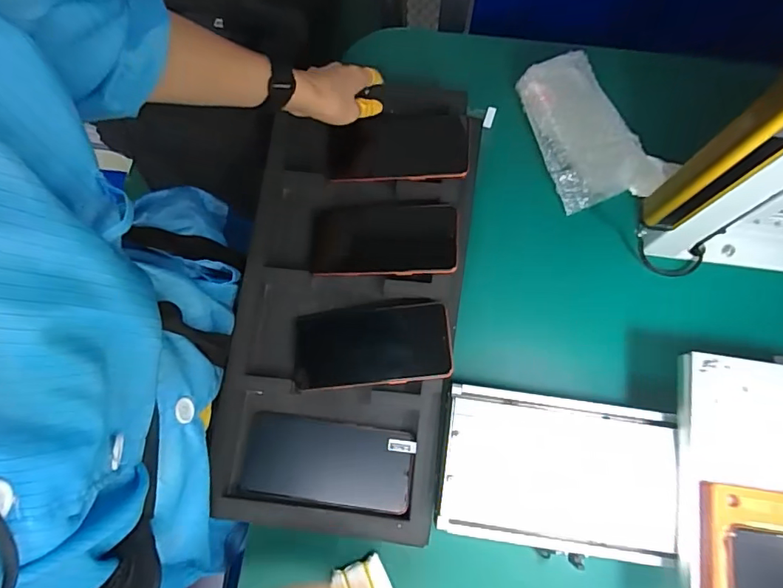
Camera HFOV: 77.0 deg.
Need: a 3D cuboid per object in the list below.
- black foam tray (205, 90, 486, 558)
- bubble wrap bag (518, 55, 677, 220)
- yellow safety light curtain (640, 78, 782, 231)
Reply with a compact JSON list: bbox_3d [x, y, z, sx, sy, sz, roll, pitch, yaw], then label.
[{"bbox_3d":[-0.045,-0.007,0.523,0.229,0.051,0.468,9,77,2],"label":"black foam tray"},{"bbox_3d":[0.239,-0.201,0.599,0.128,0.038,0.186,-15,80,-2],"label":"bubble wrap bag"},{"bbox_3d":[0.242,-0.096,0.355,0.029,0.195,0.040,-22,80,-3],"label":"yellow safety light curtain"}]

